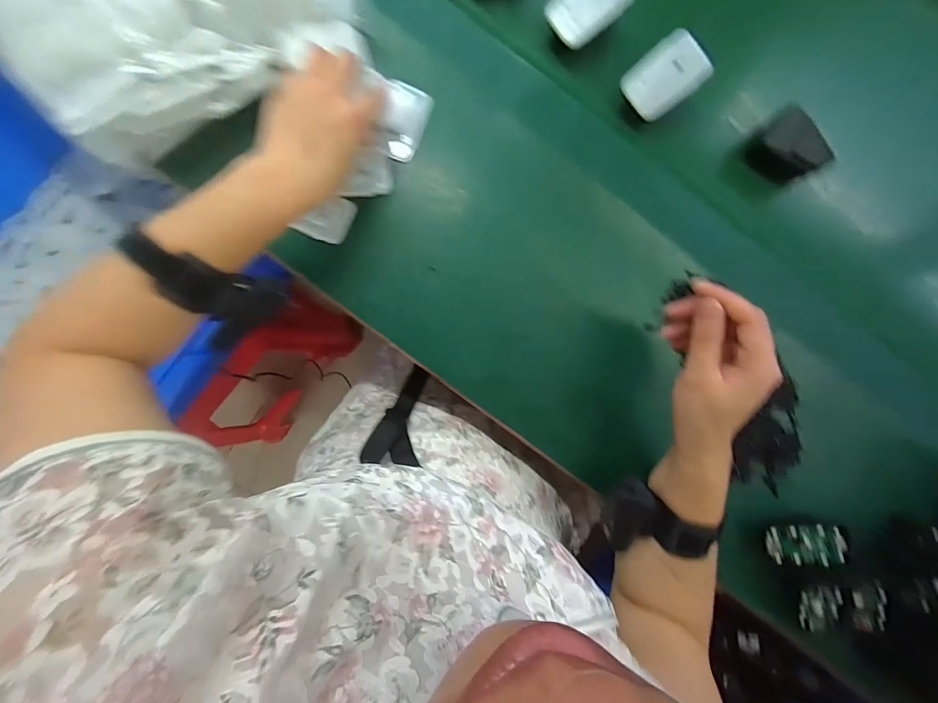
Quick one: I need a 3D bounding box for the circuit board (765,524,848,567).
[{"bbox_3d":[0.322,0.185,0.377,0.062,0.005,0.035,-8,87,18],"label":"circuit board"}]

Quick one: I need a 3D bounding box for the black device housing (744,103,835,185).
[{"bbox_3d":[0.307,-0.194,0.384,0.028,0.052,0.064,-39,91,-4],"label":"black device housing"}]

